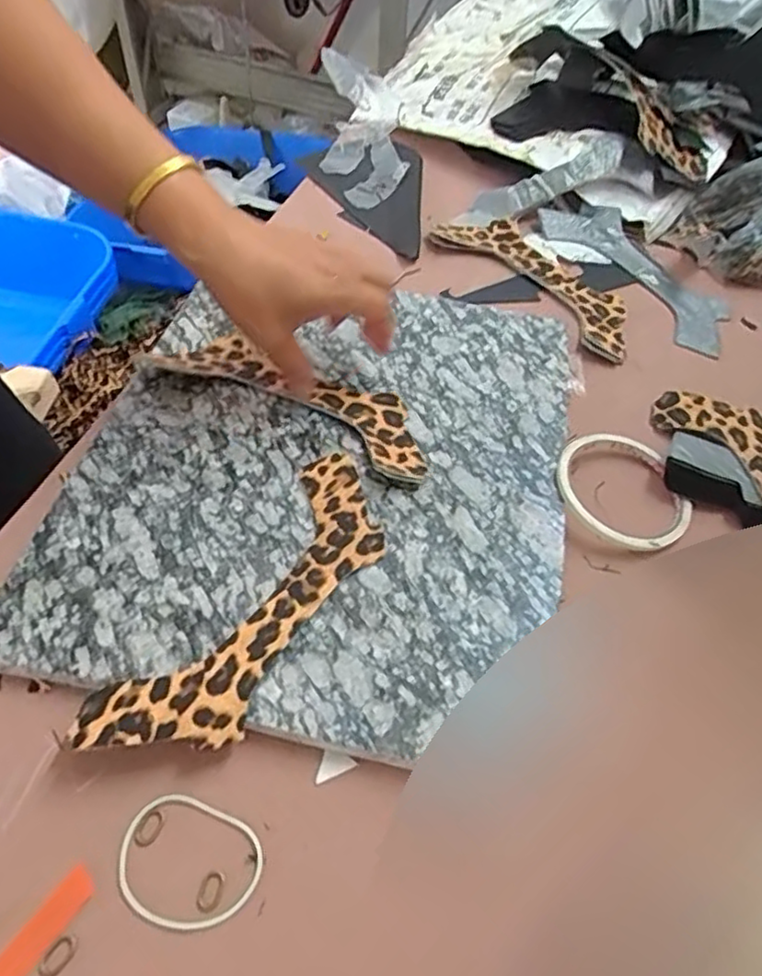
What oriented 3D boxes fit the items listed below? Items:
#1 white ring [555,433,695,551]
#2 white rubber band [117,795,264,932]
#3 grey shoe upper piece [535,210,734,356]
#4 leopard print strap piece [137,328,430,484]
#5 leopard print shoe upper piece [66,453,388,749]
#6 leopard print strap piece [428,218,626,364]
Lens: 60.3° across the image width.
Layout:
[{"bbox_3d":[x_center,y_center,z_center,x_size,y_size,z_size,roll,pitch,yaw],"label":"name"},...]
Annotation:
[{"bbox_3d":[0.158,0.001,0.428,0.086,0.009,0.087,7,54,-10],"label":"white ring"},{"bbox_3d":[-0.088,0.170,0.296,0.065,0.004,0.049,21,55,10],"label":"white rubber band"},{"bbox_3d":[0.233,-0.200,0.593,0.071,0.014,0.215,-25,60,-21],"label":"grey shoe upper piece"},{"bbox_3d":[-0.058,-0.066,0.453,0.213,0.008,0.062,25,56,14],"label":"leopard print strap piece"},{"bbox_3d":[-0.064,0.061,0.357,0.068,0.011,0.205,28,56,15],"label":"leopard print shoe upper piece"},{"bbox_3d":[0.138,-0.184,0.576,0.068,0.013,0.216,-34,64,-26],"label":"leopard print strap piece"}]

